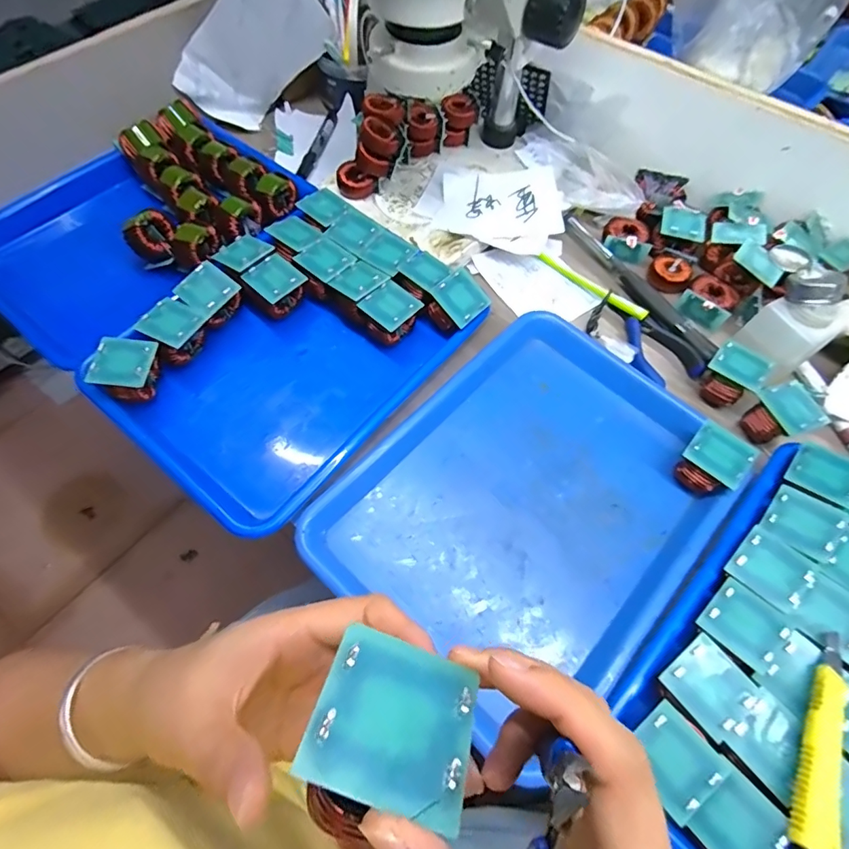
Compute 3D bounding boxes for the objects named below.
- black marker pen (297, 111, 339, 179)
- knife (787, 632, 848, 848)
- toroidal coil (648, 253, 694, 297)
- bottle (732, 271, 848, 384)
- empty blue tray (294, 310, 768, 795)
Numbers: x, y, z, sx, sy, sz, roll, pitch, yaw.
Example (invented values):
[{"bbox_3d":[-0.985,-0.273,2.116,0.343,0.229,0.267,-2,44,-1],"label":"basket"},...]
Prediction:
[{"bbox_3d":[-0.137,-0.367,0.612,0.015,0.011,0.136,14,62,4],"label":"black marker pen"},{"bbox_3d":[0.241,0.190,0.280,0.026,0.022,0.136,32,65,13],"label":"knife"},{"bbox_3d":[0.277,-0.169,0.527,0.045,0.020,0.042,2,62,-3],"label":"toroidal coil"},{"bbox_3d":[0.334,-0.089,0.429,0.048,0.096,0.061,-22,65,-14],"label":"bottle"},{"bbox_3d":[0.097,0.062,0.396,0.250,0.035,0.326,41,67,17],"label":"empty blue tray"}]

